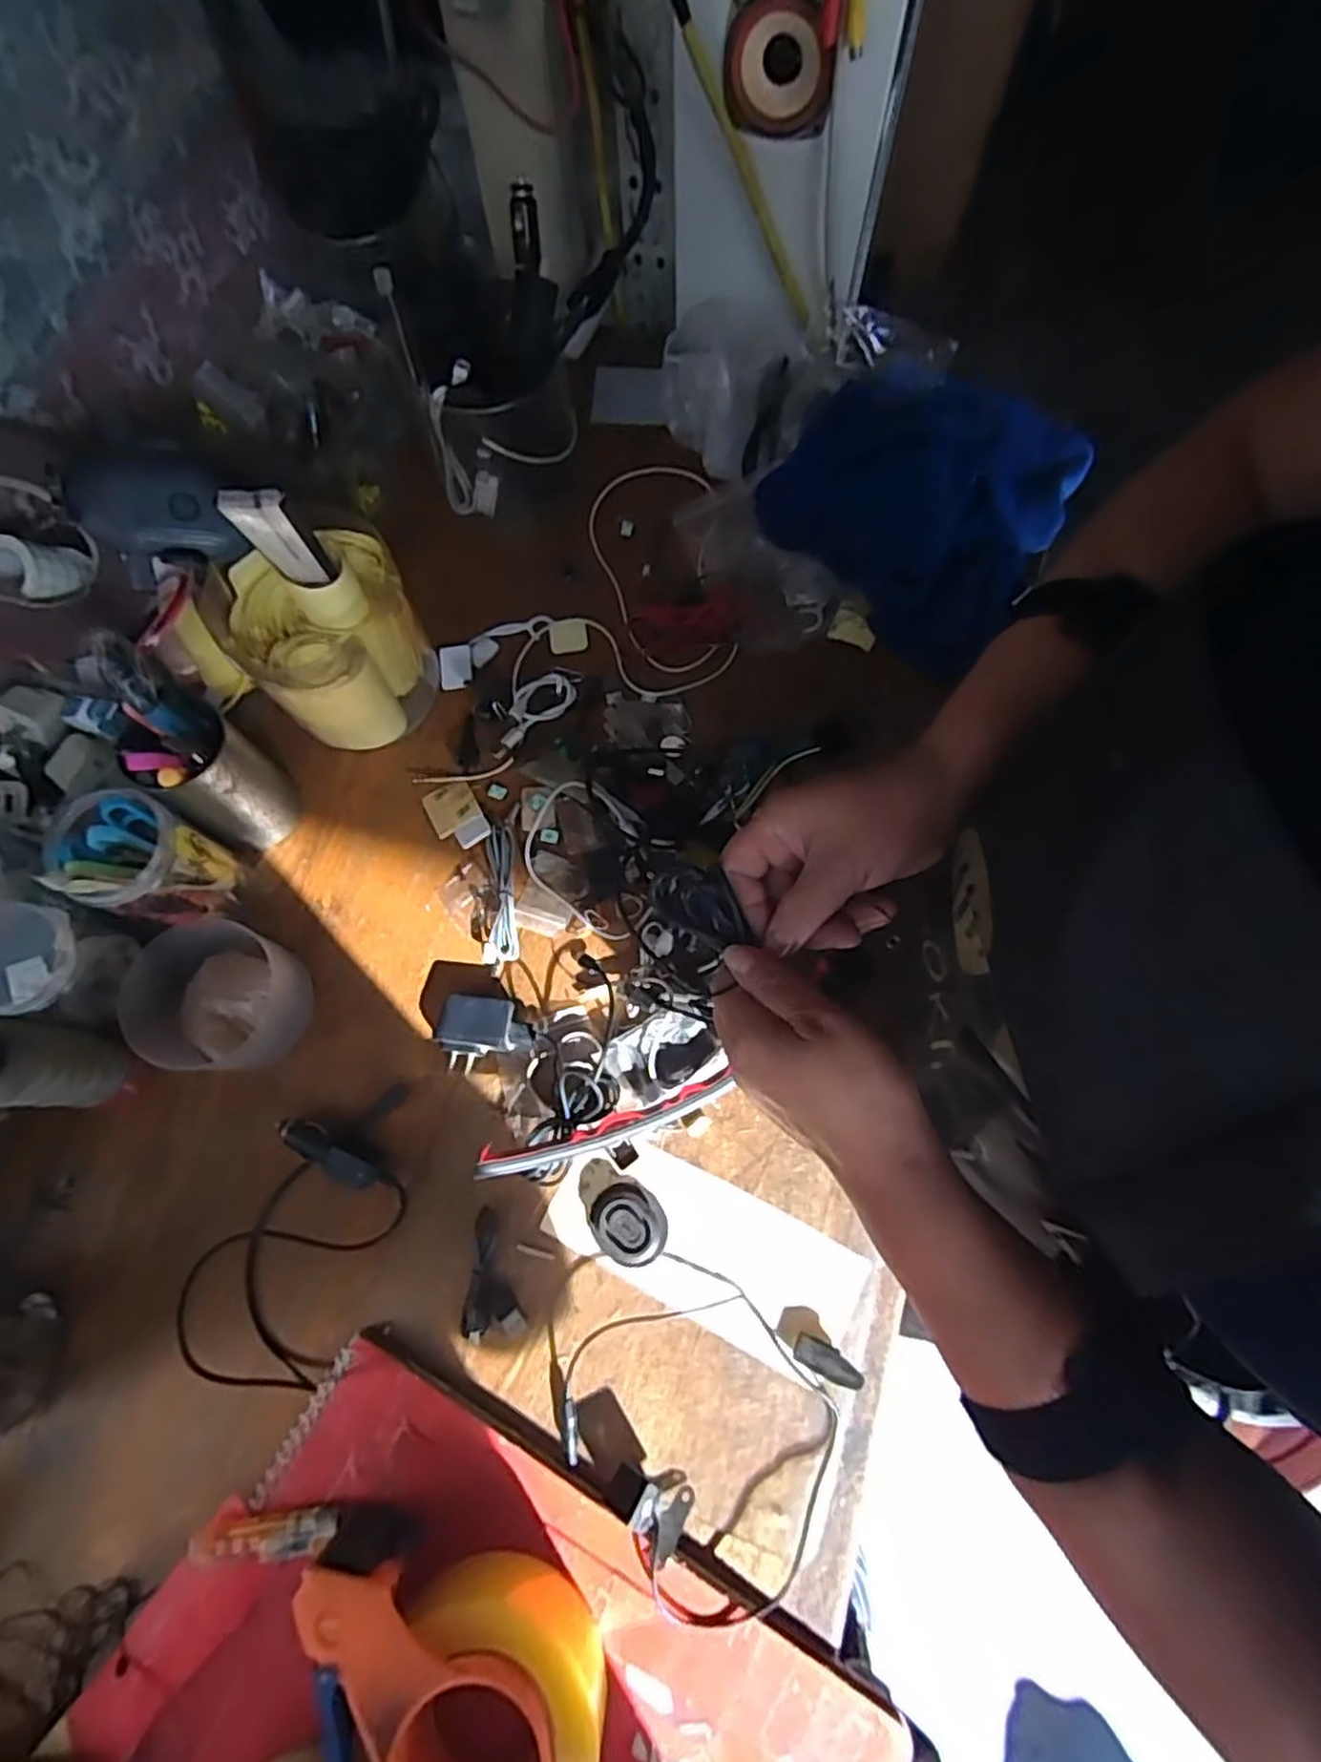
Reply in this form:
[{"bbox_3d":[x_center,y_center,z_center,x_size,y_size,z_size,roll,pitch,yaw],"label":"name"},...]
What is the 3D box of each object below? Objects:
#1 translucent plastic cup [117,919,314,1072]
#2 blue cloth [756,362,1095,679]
[{"bbox_3d":[-0.296,0.079,0.515,0.099,0.062,0.098,0,73,1],"label":"translucent plastic cup"},{"bbox_3d":[0.216,-0.314,0.609,0.217,0.060,0.237,33,76,11],"label":"blue cloth"}]

